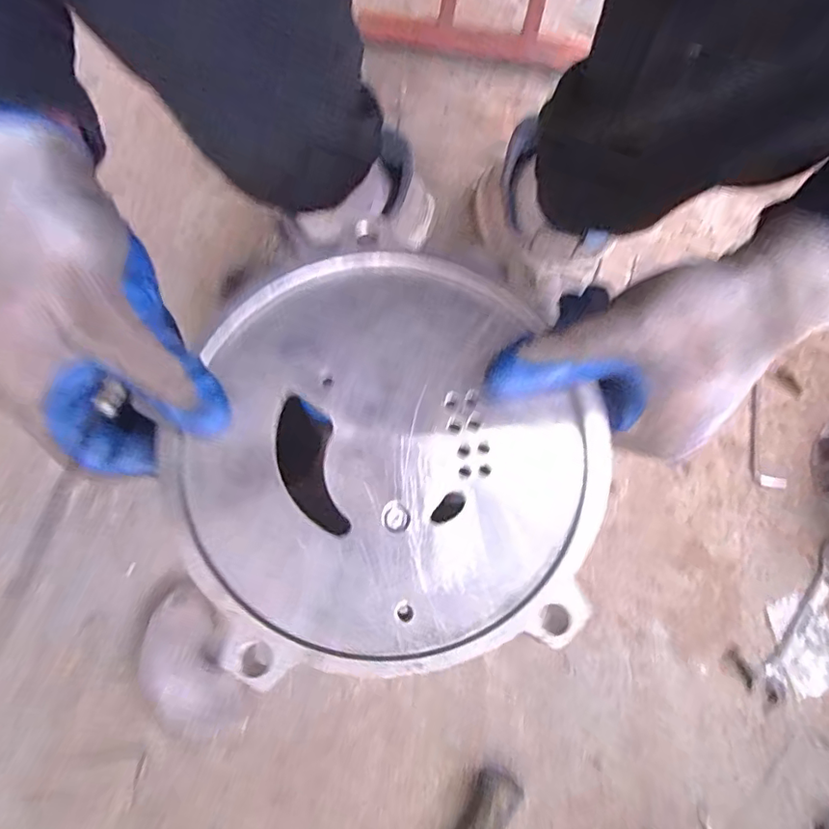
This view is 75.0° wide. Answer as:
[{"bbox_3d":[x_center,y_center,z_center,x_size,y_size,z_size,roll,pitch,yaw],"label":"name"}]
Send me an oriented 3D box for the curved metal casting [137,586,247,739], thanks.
[{"bbox_3d":[-0.212,0.233,0.497,0.076,0.018,0.129,-28,77,-8],"label":"curved metal casting"}]

